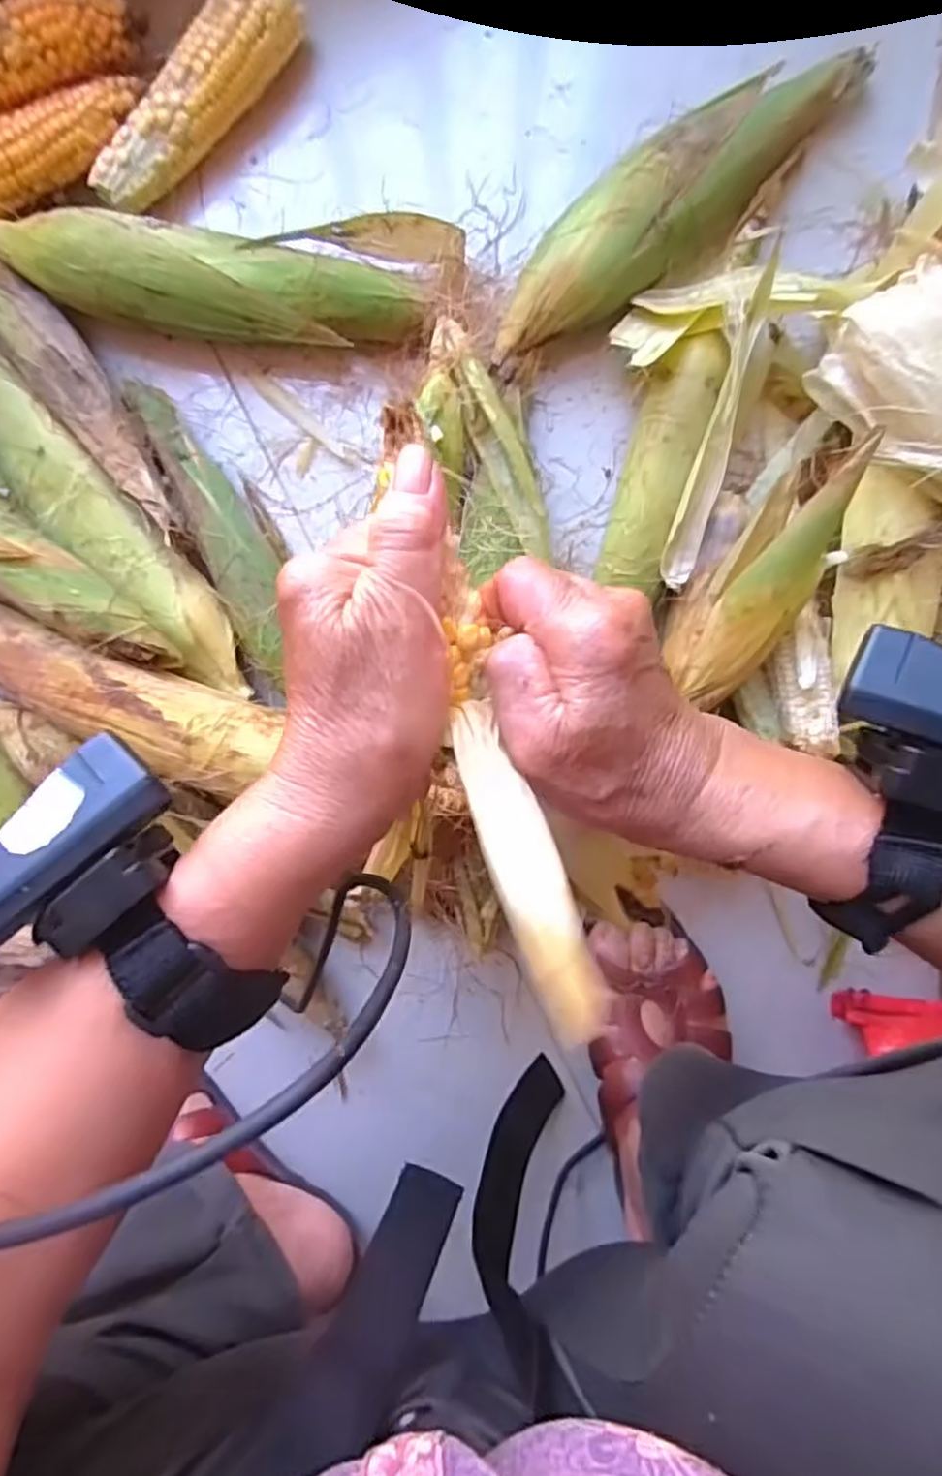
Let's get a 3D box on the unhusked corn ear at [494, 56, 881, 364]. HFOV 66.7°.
[{"bbox_3d":[0.119,-0.295,0.401,0.245,0.050,0.069,-35,94,5],"label":"unhusked corn ear"}]

